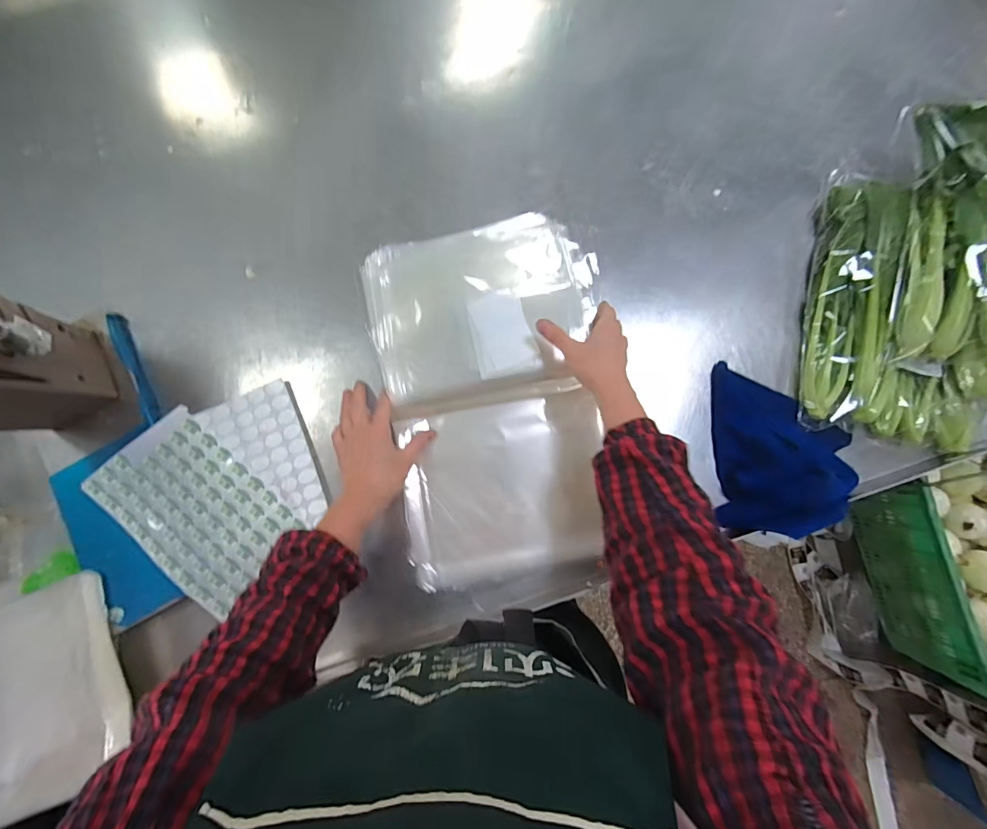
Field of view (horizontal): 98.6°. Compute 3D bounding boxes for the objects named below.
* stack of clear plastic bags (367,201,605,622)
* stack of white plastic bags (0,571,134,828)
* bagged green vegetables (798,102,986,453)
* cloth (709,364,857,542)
[{"bbox_3d":[0.001,-0.025,0.525,0.269,0.045,0.470,-8,80,-2],"label":"stack of clear plastic bags"},{"bbox_3d":[-0.476,0.297,0.448,0.136,0.033,0.209,-20,81,-4],"label":"stack of white plastic bags"},{"bbox_3d":[0.592,-0.162,0.505,0.338,0.106,0.406,12,80,2],"label":"bagged green vegetables"},{"bbox_3d":[0.349,0.037,0.499,0.149,0.058,0.202,1,80,0],"label":"cloth"}]

